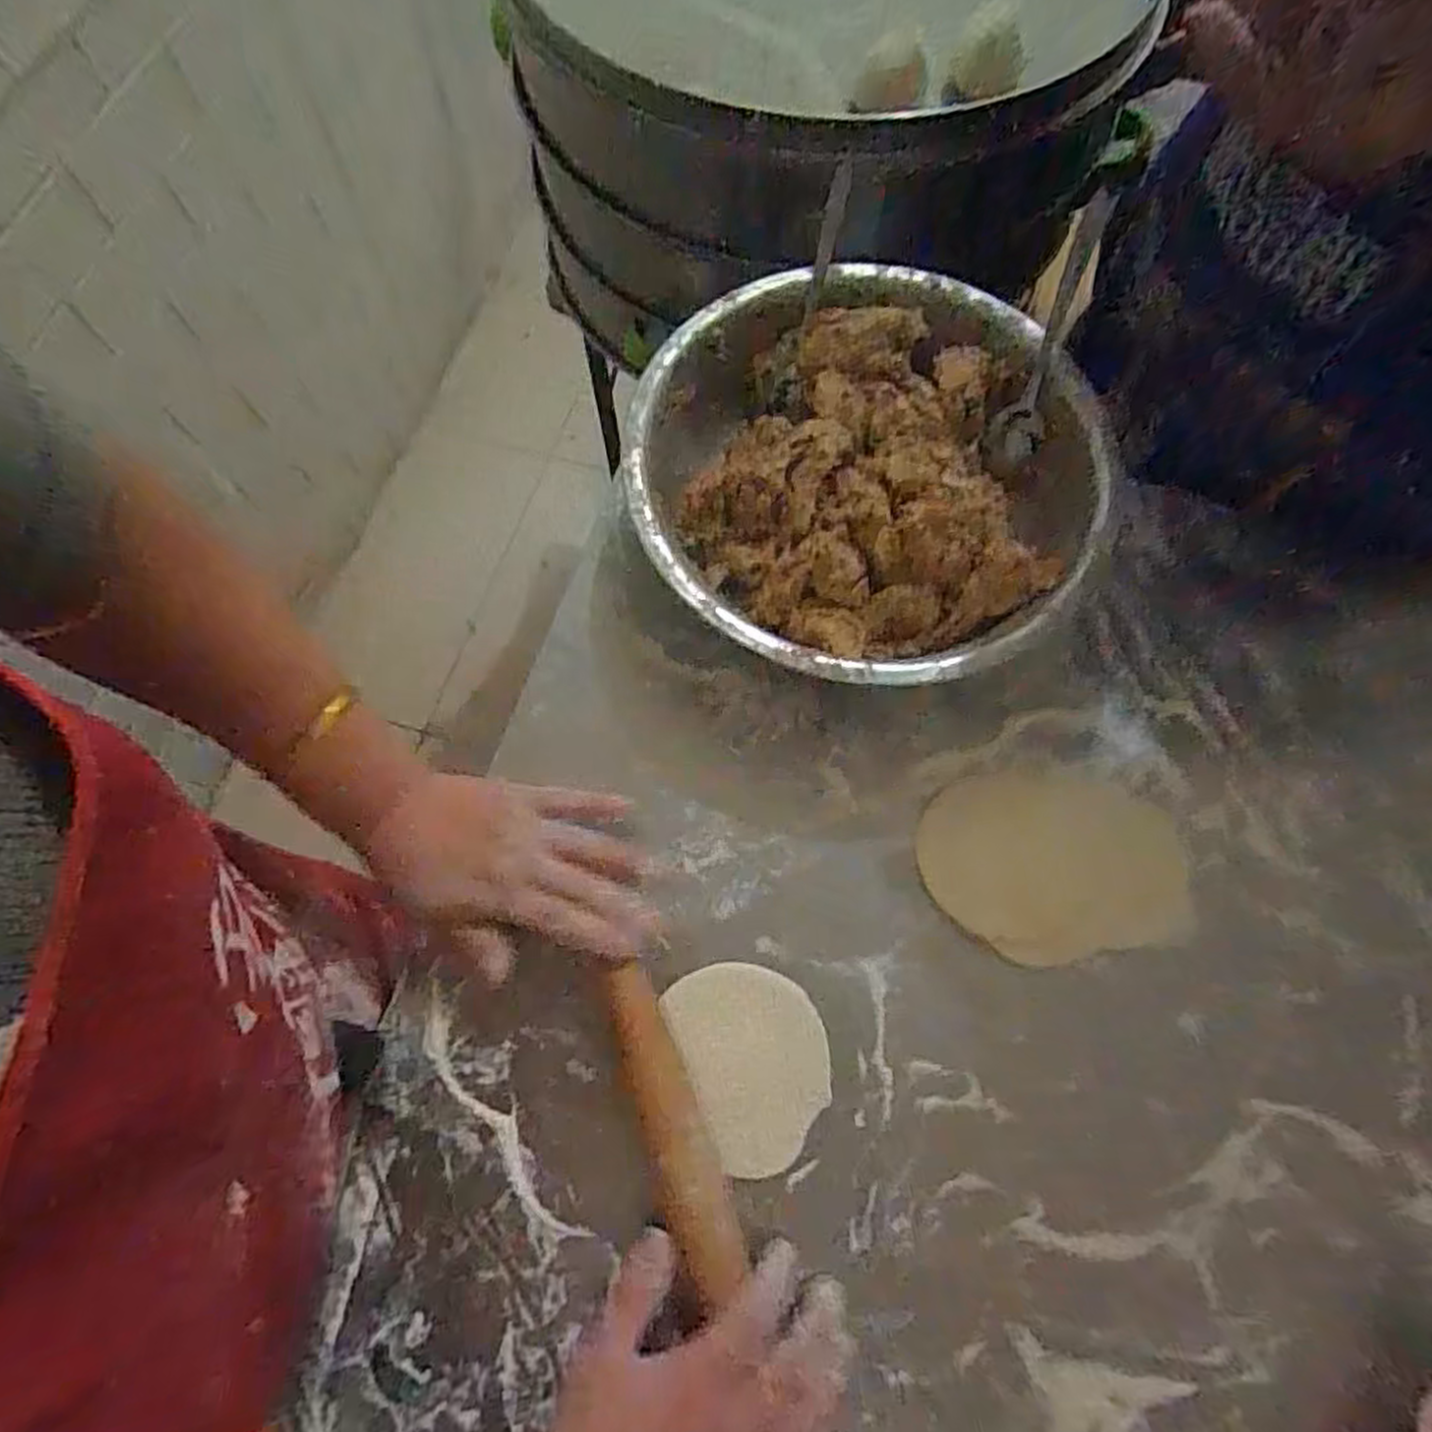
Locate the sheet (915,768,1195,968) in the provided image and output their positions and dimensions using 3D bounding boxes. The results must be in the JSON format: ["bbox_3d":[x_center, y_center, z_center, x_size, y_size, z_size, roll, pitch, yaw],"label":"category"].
[{"bbox_3d":[0.202,0.087,0.470,0.153,0.004,0.112,-9,71,-4],"label":"sheet"}]

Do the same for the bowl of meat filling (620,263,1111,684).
[{"bbox_3d":[0.091,-0.153,0.509,0.290,0.073,0.272,0,70,-1],"label":"bowl of meat filling"}]

